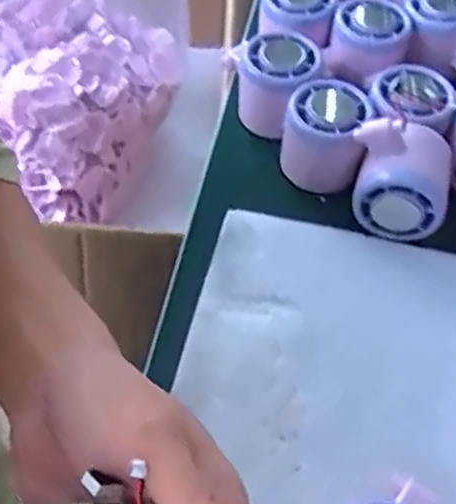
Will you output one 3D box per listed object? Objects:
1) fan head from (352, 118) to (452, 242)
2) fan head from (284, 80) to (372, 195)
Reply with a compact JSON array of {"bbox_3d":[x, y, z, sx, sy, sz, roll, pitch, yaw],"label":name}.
[{"bbox_3d":[0.108,-0.047,0.424,0.060,0.059,0.057,5,54,2],"label":"fan head"},{"bbox_3d":[0.065,-0.081,0.453,0.055,0.053,0.066,9,54,5],"label":"fan head"}]

